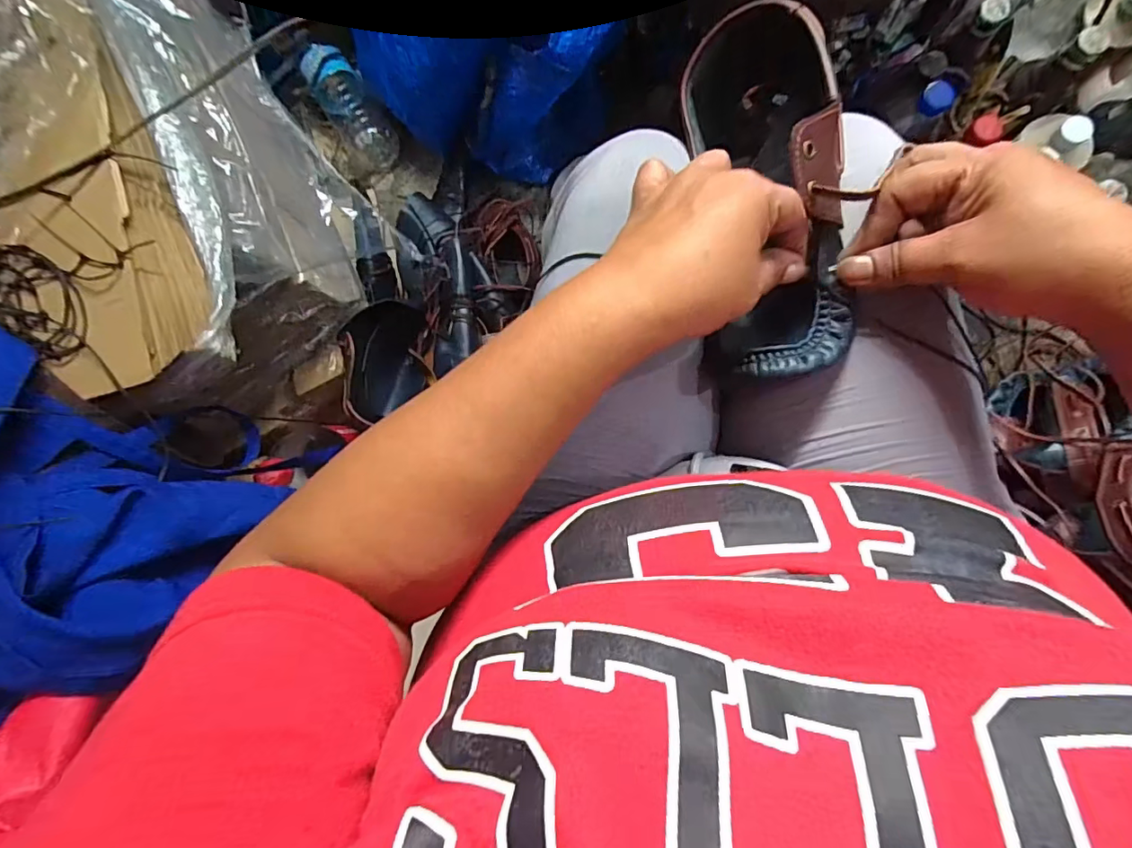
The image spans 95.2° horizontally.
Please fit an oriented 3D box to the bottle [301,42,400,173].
[{"bbox_3d":[-0.339,-0.496,0.807,0.083,0.068,0.194,-30,98,6],"label":"bottle"}]

